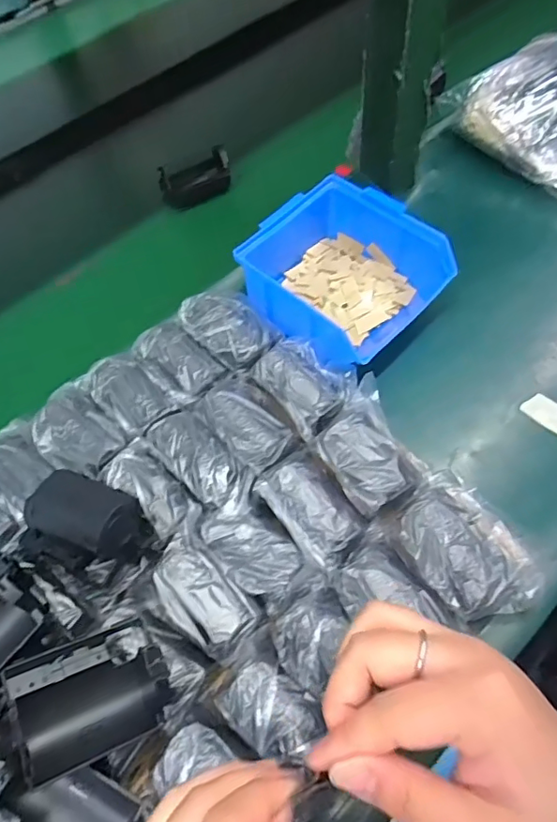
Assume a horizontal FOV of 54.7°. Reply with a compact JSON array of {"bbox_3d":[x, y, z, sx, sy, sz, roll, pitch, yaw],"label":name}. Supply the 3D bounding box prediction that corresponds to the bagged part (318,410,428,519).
[{"bbox_3d":[0.061,0.030,0.355,0.051,0.018,0.060,-33,63,-14],"label":"bagged part"}]

